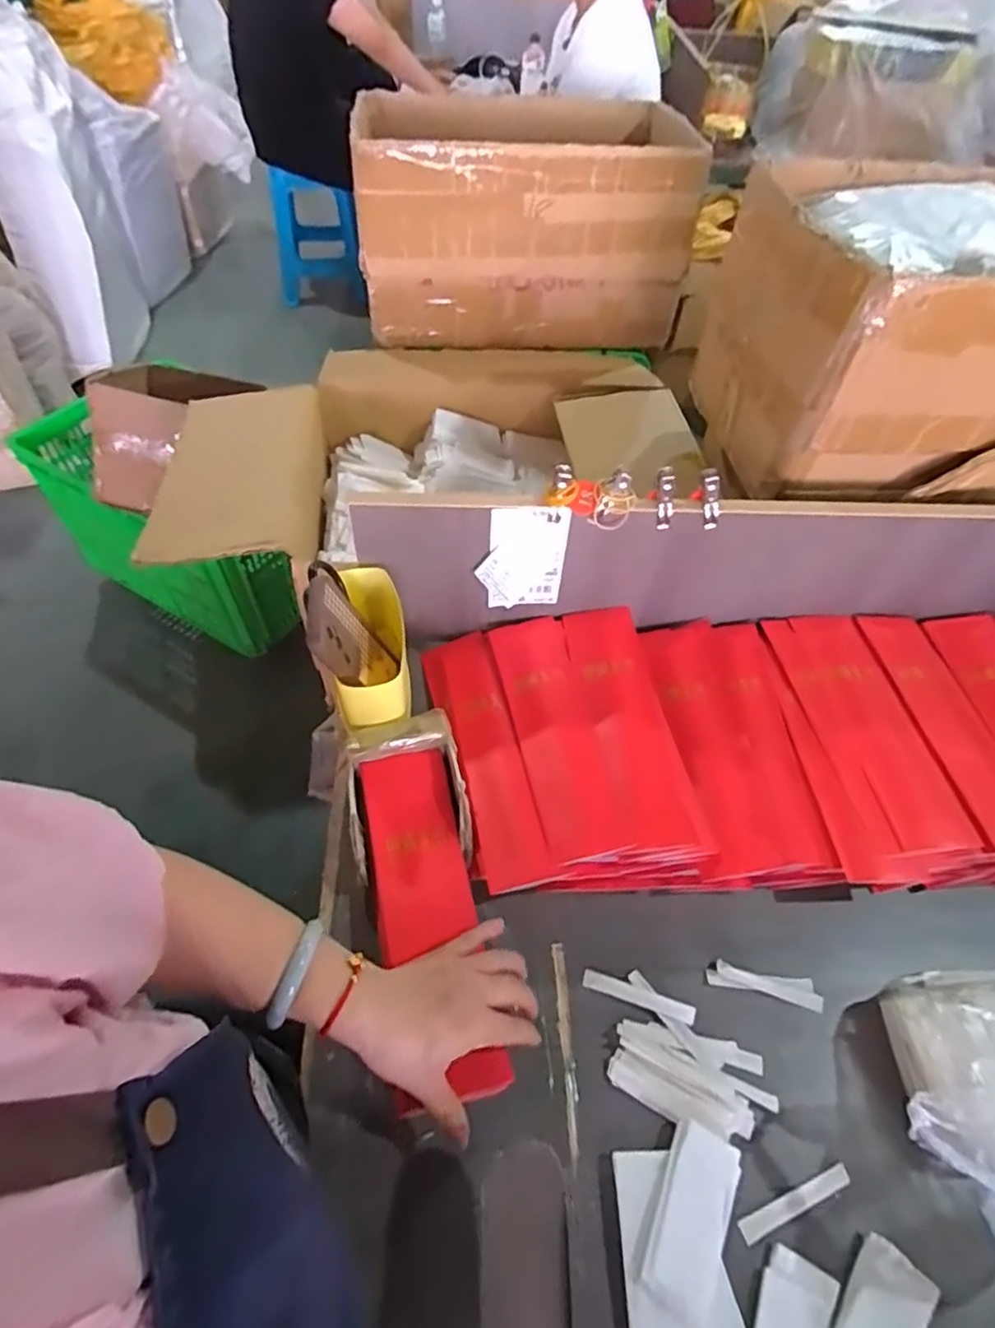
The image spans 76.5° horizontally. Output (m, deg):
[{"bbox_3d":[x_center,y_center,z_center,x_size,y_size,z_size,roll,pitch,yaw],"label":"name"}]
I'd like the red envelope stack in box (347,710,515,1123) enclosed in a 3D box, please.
[{"bbox_3d":[-0.064,0.188,0.536,0.101,0.039,0.308,-10,57,-10],"label":"red envelope stack in box"}]

